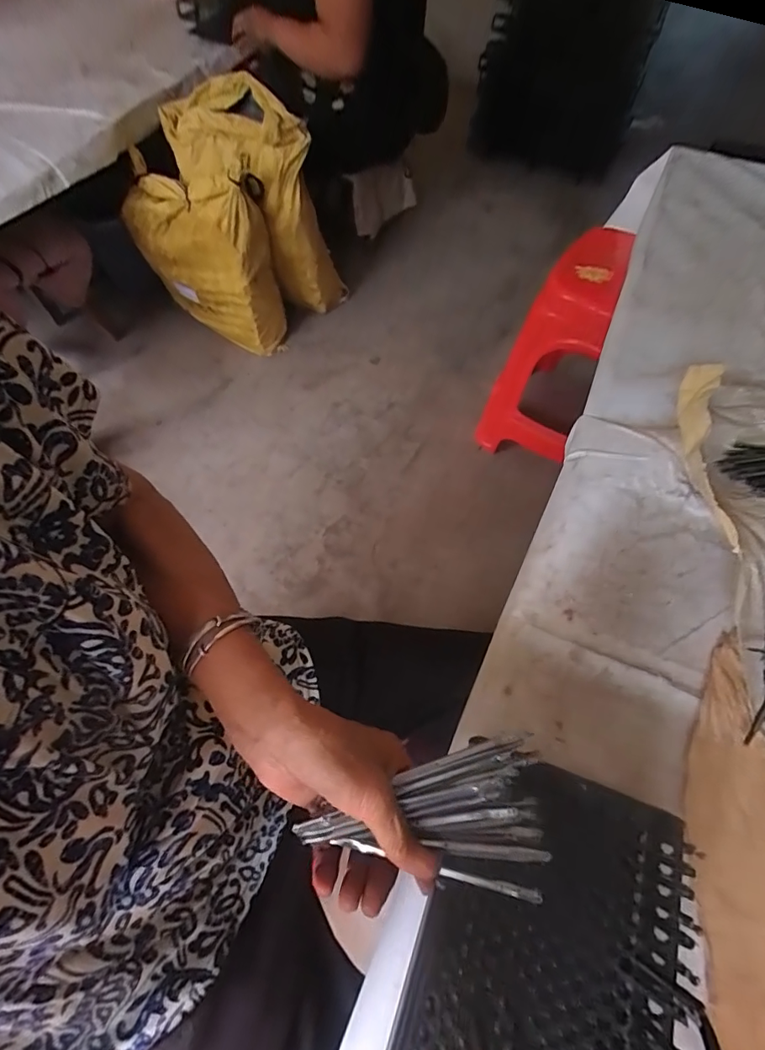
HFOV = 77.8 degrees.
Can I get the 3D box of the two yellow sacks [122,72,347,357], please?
[{"bbox_3d":[-0.446,-0.883,1.424,0.421,0.530,0.445,31,66,20],"label":"two yellow sacks"}]

